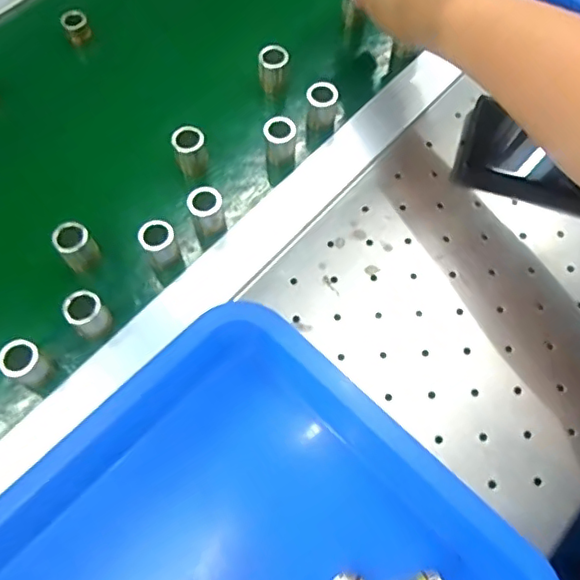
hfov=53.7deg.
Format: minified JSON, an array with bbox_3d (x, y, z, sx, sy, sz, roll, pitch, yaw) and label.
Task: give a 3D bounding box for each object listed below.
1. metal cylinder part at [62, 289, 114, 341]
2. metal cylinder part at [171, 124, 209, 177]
[{"bbox_3d":[-0.129,0.016,0.367,0.022,0.031,0.021,0,65,0],"label":"metal cylinder part"},{"bbox_3d":[-0.074,-0.104,0.428,0.022,0.031,0.020,0,65,0],"label":"metal cylinder part"}]

